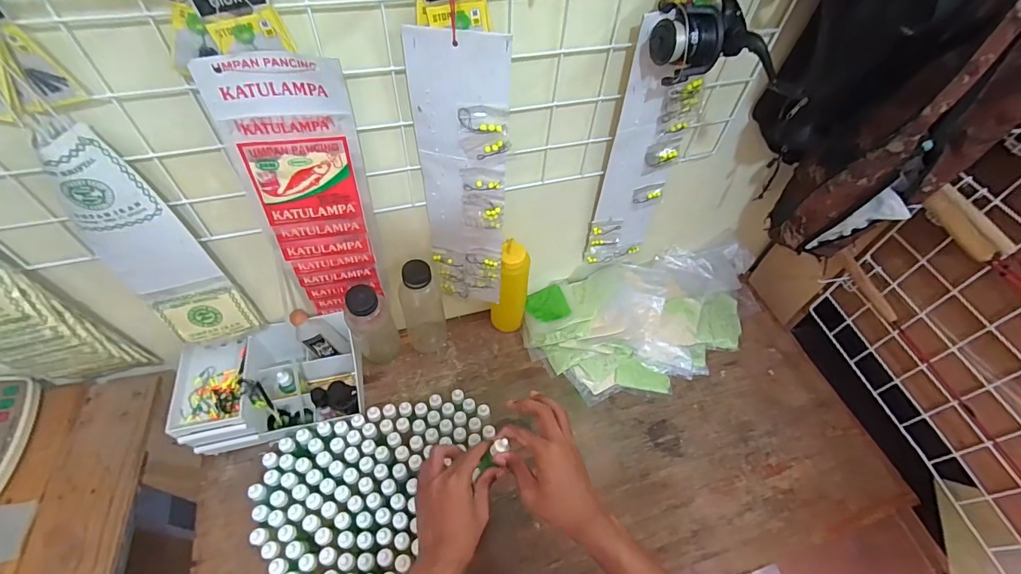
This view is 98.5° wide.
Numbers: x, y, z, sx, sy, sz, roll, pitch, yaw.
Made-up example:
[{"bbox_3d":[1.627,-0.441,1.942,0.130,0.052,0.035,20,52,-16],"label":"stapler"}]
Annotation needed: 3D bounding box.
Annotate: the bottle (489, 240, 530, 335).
[{"bbox_3d":[-0.003,0.007,0.733,0.061,0.187,0.048,5,53,0],"label":"bottle"}]

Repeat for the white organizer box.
[{"bbox_3d":[-0.352,0.131,0.662,0.232,0.096,0.178,-11,55,-12],"label":"white organizer box"}]

